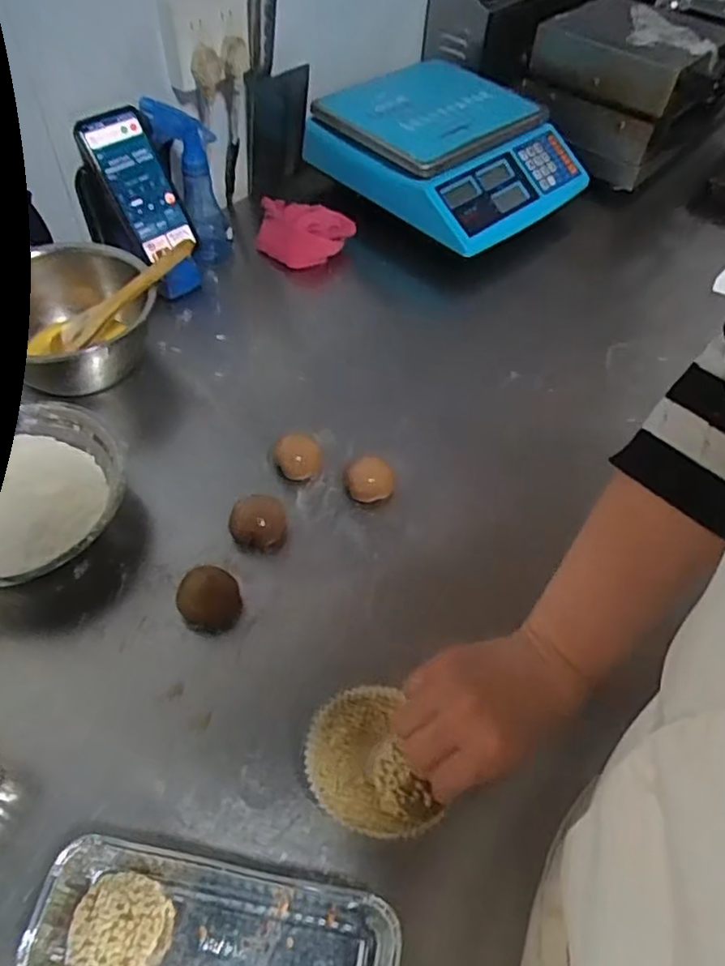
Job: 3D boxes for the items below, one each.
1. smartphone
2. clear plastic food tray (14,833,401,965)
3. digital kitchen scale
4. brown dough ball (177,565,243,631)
[{"bbox_3d":[-0.247,-0.332,0.703,0.076,0.146,0.012,-42,33,-24],"label":"smartphone"},{"bbox_3d":[-0.086,0.267,0.369,0.206,0.046,0.081,12,53,4],"label":"clear plastic food tray"},{"bbox_3d":[0.129,-0.462,0.863,0.303,0.089,0.285,38,59,21],"label":"digital kitchen scale"},{"bbox_3d":[-0.123,0.092,0.514,0.048,0.028,0.043,20,54,10],"label":"brown dough ball"}]

